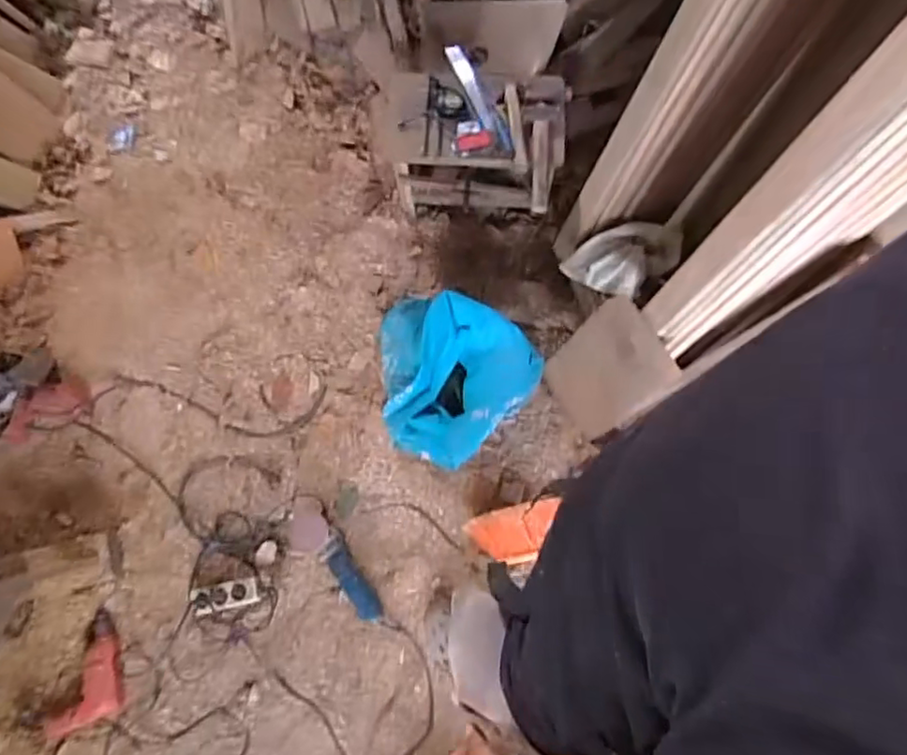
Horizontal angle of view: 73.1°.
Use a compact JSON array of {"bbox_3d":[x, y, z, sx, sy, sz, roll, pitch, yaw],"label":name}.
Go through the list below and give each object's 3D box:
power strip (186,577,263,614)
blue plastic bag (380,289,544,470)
[{"bbox_3d":[-0.560,0.535,1.504,0.159,0.034,0.060,-12,75,1],"label":"power strip"},{"bbox_3d":[-0.034,-0.006,1.521,0.418,0.200,0.372,27,80,10],"label":"blue plastic bag"}]

